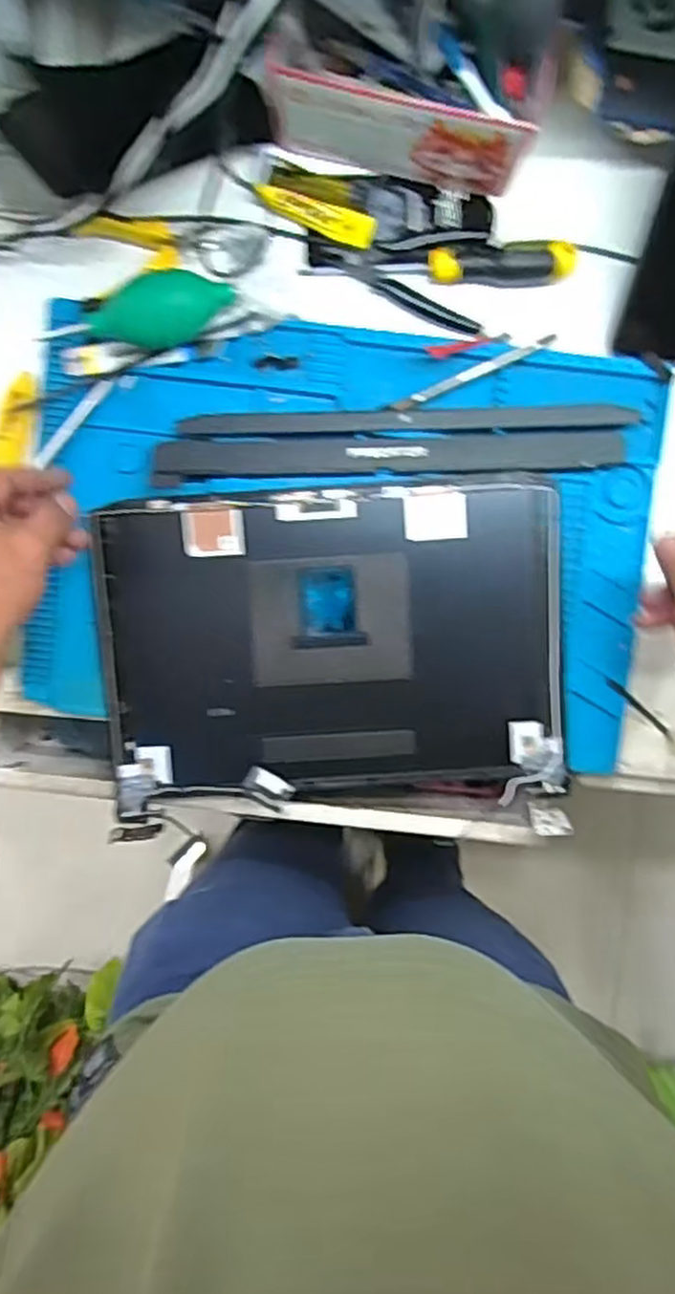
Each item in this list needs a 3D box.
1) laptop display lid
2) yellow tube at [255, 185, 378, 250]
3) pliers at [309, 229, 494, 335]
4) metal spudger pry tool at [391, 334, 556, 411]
[{"bbox_3d":[-0.003,-0.003,0.578,0.346,0.011,0.231,-4,95,1],"label":"laptop display lid"},{"bbox_3d":[-0.015,-0.317,0.547,0.088,0.014,0.026,16,95,-1],"label":"yellow tube"},{"bbox_3d":[0.046,-0.285,0.556,0.131,0.014,0.073,11,95,0],"label":"pliers"},{"bbox_3d":[0.101,-0.204,0.556,0.125,0.006,0.009,-24,94,3],"label":"metal spudger pry tool"}]

